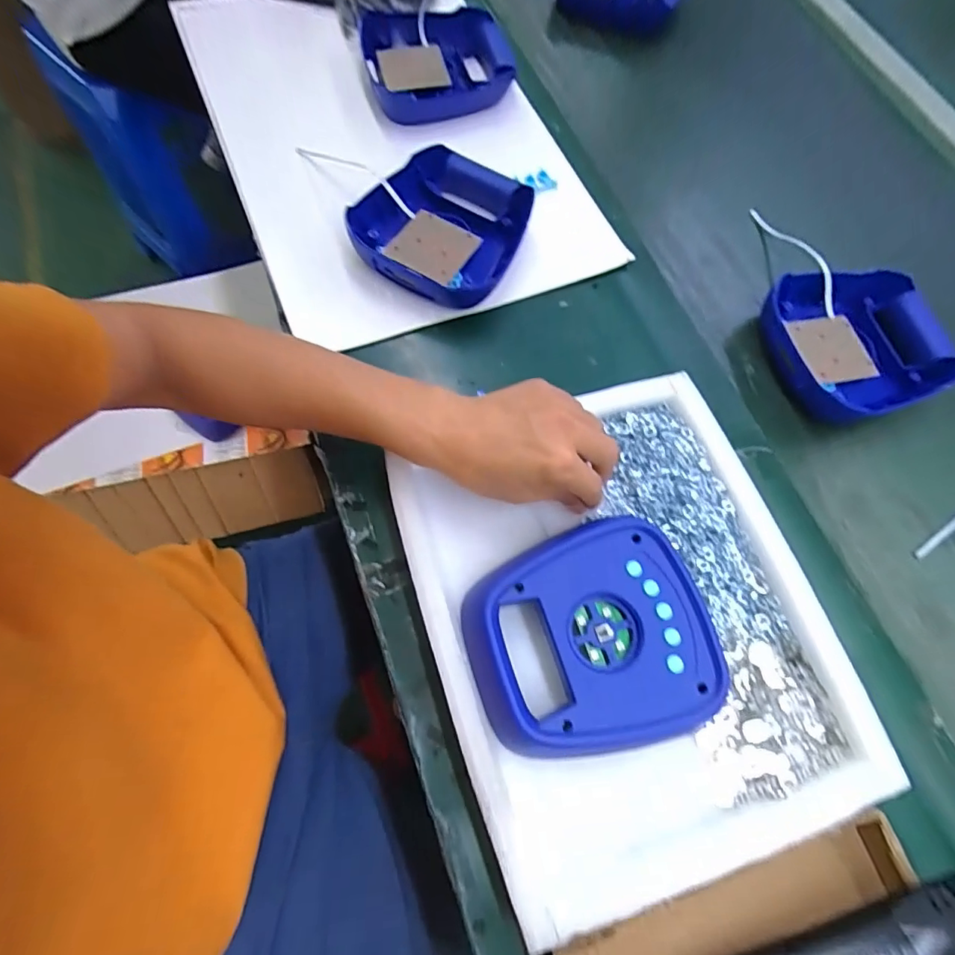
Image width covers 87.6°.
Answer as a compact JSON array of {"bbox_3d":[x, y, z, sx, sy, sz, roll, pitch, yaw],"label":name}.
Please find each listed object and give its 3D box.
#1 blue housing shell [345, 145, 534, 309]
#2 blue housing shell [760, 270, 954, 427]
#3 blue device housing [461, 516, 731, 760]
[{"bbox_3d":[-0.037,-0.275,0.539,0.172,0.042,0.177,16,69,3],"label":"blue housing shell"},{"bbox_3d":[0.405,-0.139,0.532,0.182,0.053,0.175,-13,70,-8],"label":"blue housing shell"},{"bbox_3d":[0.083,0.116,0.366,0.175,0.029,0.148,-13,70,-8],"label":"blue device housing"}]

